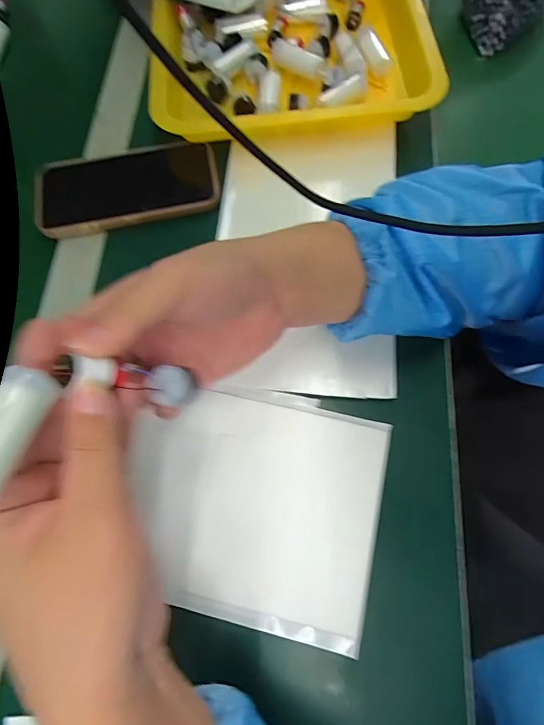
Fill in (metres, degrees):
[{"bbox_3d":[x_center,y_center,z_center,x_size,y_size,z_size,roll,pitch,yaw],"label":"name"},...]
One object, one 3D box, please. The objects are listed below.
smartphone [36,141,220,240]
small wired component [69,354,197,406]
[{"bbox_3d":[-0.131,-0.160,0.394,0.161,0.018,0.082,-10,70,-1],"label":"smartphone"},{"bbox_3d":[-0.067,0.008,0.209,0.019,0.061,0.016,-17,66,33],"label":"small wired component"}]

